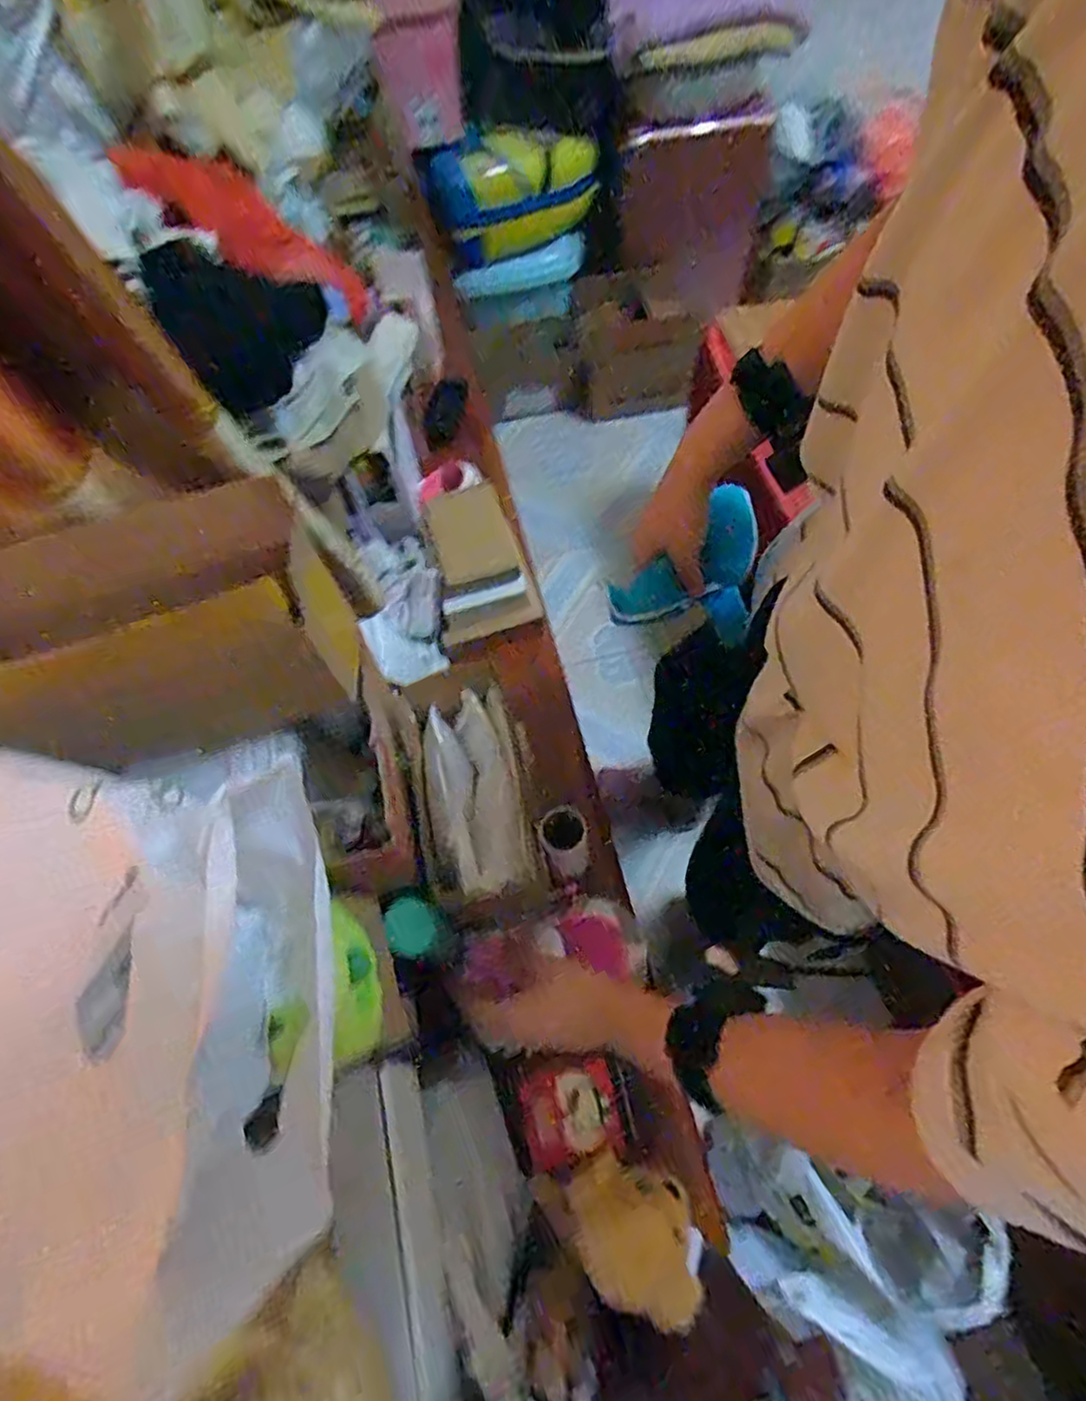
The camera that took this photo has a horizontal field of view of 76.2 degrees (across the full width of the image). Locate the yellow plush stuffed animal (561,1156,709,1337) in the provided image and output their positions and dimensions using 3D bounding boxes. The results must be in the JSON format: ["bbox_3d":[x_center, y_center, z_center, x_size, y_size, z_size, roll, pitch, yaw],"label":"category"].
[{"bbox_3d":[0.068,0.409,0.532,0.103,0.056,0.081,15,64,11],"label":"yellow plush stuffed animal"}]

